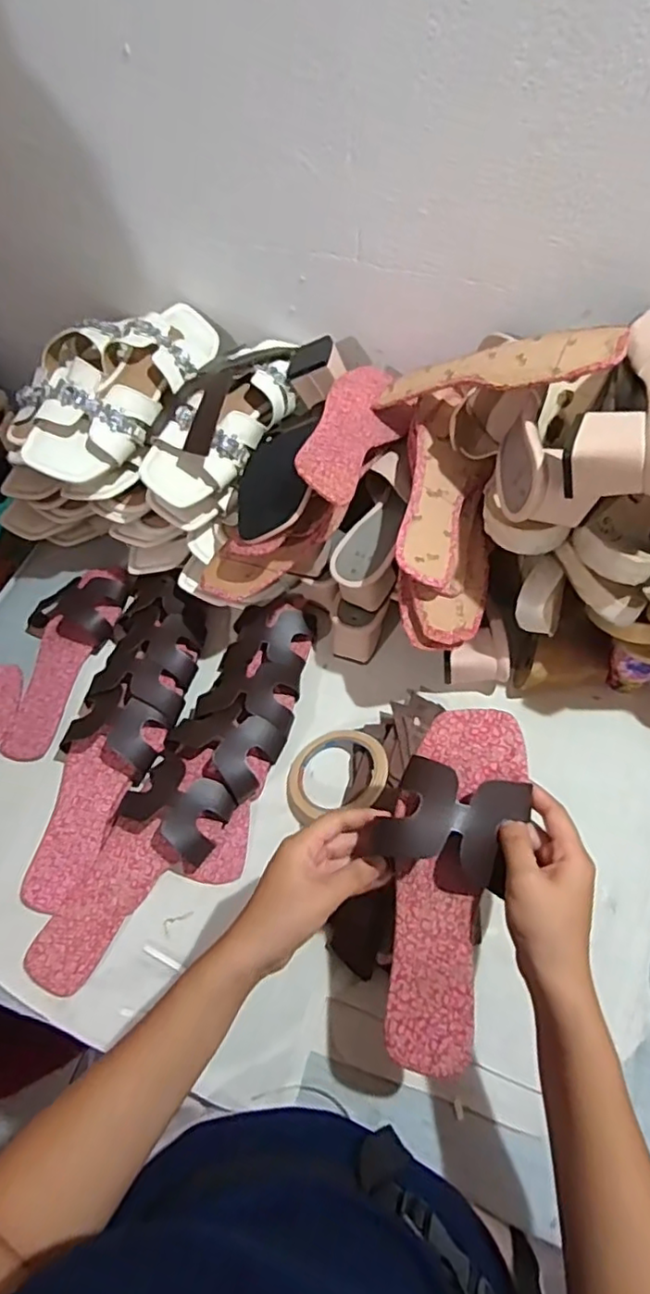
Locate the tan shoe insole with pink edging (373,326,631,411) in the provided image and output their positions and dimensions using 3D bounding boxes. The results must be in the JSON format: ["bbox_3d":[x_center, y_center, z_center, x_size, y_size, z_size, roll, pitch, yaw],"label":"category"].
[{"bbox_3d":[0.146,-0.241,0.530,0.082,0.013,0.228,-46,36,-21],"label":"tan shoe insole with pink edging"}]

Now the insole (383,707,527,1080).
[{"bbox_3d":[0.086,0.162,0.423,0.066,0.007,0.239,12,82,9],"label":"insole"}]

